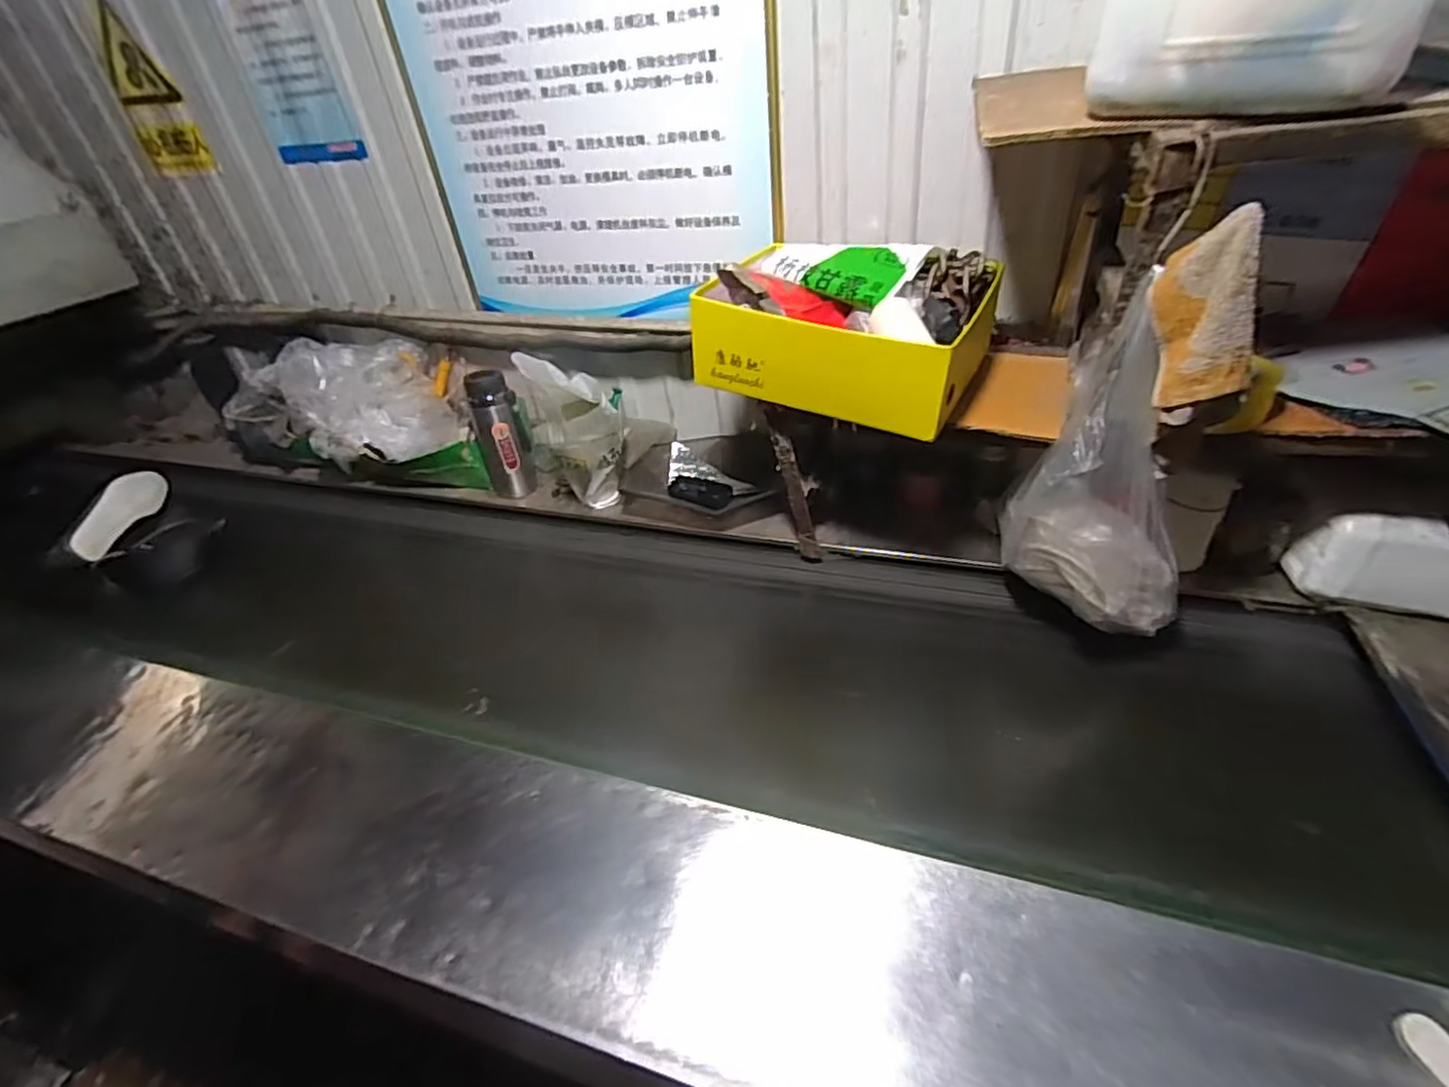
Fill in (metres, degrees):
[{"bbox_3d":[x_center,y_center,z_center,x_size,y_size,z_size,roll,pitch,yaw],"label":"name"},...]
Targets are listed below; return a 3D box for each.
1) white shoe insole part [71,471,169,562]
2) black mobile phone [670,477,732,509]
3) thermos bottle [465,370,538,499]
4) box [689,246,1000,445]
[{"bbox_3d":[-1.170,-0.069,1.261,0.010,0.095,0.256,2,34,-6],"label":"white shoe insole part"},{"bbox_3d":[-0.040,-0.091,1.144,0.119,0.022,0.054,14,42,24],"label":"black mobile phone"},{"bbox_3d":[-0.404,-0.191,1.173,0.079,0.227,0.063,-19,39,-17],"label":"thermos bottle"},{"bbox_3d":[0.158,-0.285,0.849,0.337,0.137,0.246,16,43,26],"label":"box"}]

